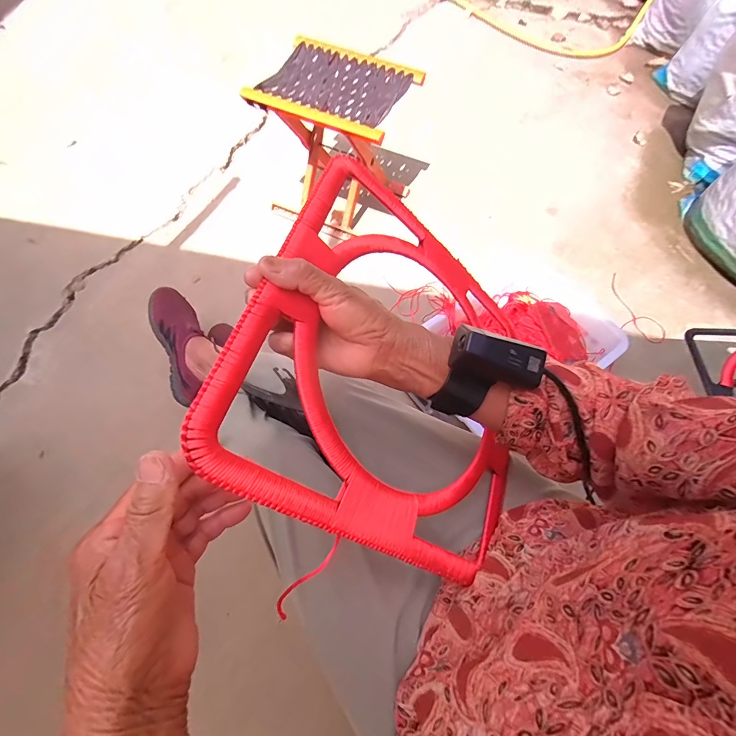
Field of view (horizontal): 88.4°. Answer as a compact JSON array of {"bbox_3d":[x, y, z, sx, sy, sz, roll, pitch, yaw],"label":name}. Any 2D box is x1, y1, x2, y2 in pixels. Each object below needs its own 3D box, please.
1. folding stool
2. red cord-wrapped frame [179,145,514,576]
[{"bbox_3d":[-0.070,-0.558,0.974,0.315,0.337,0.262,25,68,10],"label":"folding stool"},{"bbox_3d":[0.045,-0.004,0.375,0.325,0.018,0.336,35,59,-27],"label":"red cord-wrapped frame"}]

